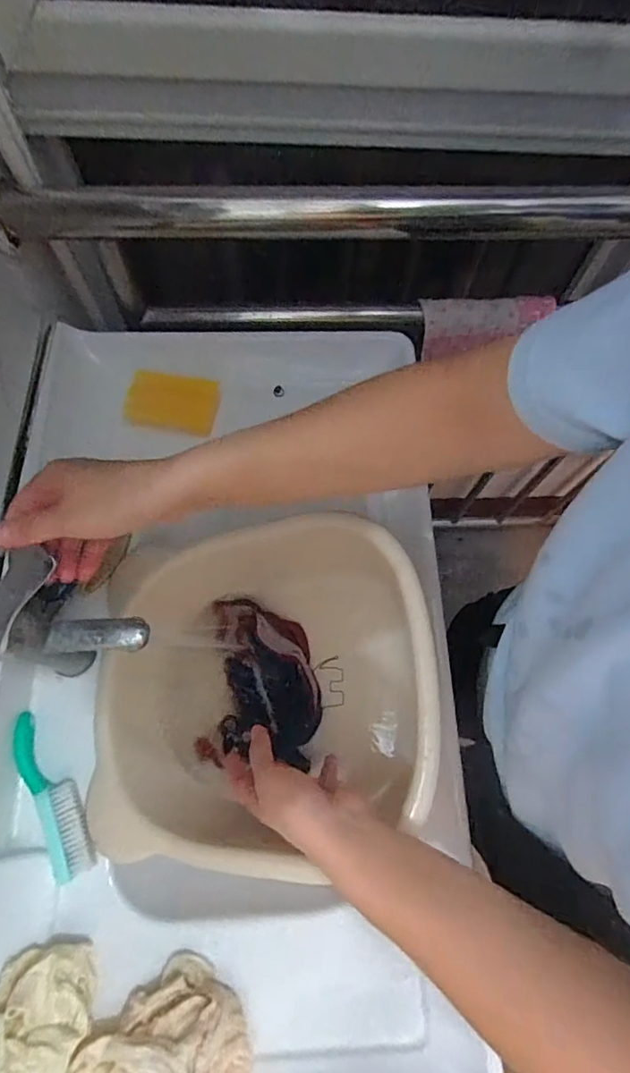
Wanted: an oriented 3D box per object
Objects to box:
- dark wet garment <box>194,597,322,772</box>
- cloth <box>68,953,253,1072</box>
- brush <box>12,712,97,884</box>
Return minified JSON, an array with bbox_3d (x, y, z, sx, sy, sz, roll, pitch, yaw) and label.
[{"bbox_3d":[-0.059,0.160,0.578,0.129,0.037,0.174,5,70,0],"label":"dark wet garment"},{"bbox_3d":[-0.124,0.412,0.424,0.140,0.069,0.083,8,70,1],"label":"cloth"},{"bbox_3d":[-0.258,0.246,0.493,0.035,0.025,0.158,-33,74,-13],"label":"brush"}]

